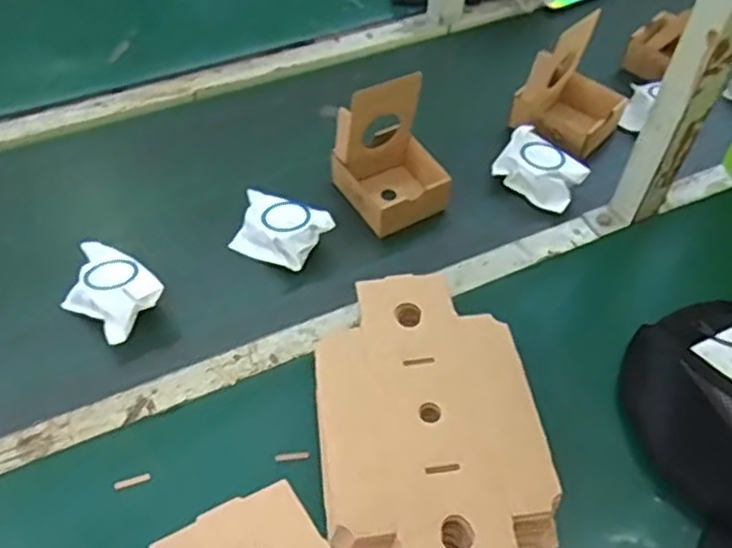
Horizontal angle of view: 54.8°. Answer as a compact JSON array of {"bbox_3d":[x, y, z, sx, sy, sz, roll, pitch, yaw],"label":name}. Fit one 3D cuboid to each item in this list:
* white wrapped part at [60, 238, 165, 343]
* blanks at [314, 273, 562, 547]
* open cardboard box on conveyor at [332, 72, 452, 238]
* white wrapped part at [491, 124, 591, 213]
[{"bbox_3d":[-0.265,0.018,0.736,0.111,0.053,0.076,33,58,22],"label":"white wrapped part"},{"bbox_3d":[0.055,0.131,0.638,0.194,0.048,0.288,0,52,-3],"label":"blanks"},{"bbox_3d":[0.038,-0.131,0.813,0.105,0.148,0.131,-25,56,-20],"label":"open cardboard box on conveyor"},{"bbox_3d":[0.214,-0.129,0.866,0.107,0.037,0.078,32,57,22],"label":"white wrapped part"}]

